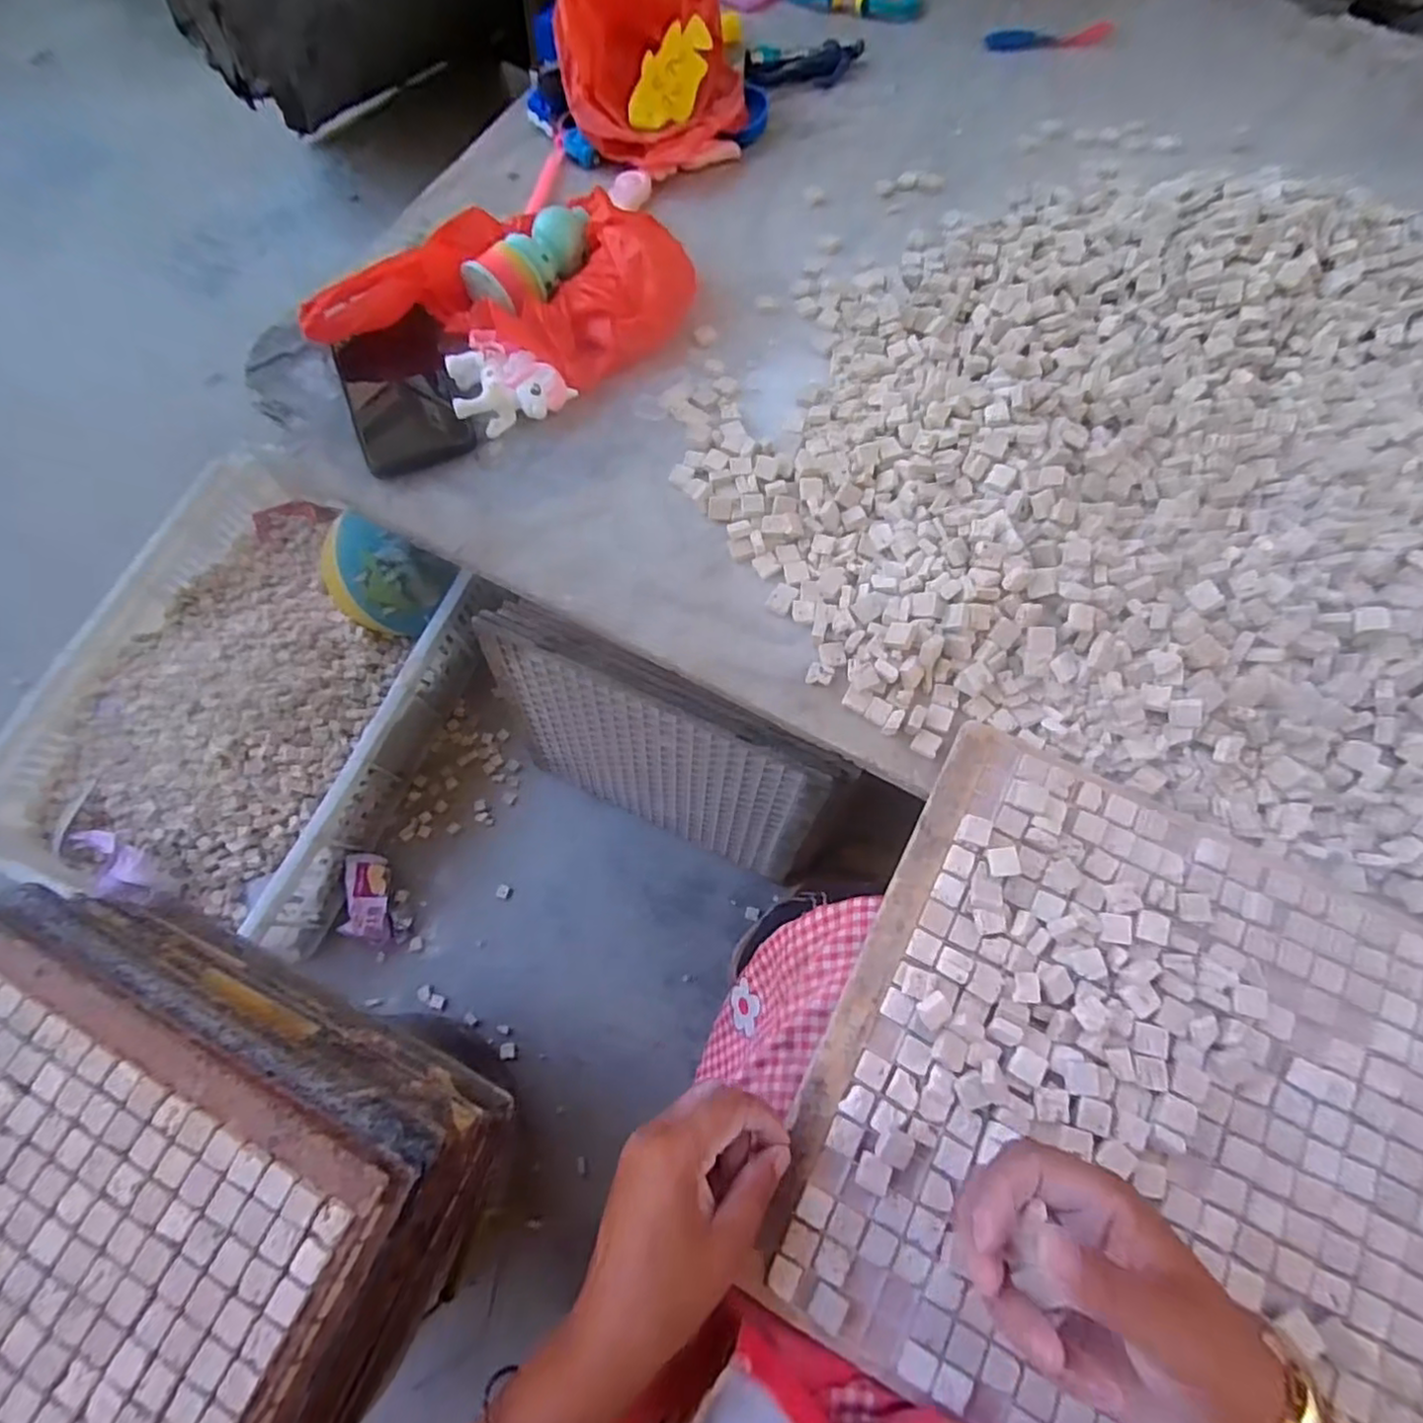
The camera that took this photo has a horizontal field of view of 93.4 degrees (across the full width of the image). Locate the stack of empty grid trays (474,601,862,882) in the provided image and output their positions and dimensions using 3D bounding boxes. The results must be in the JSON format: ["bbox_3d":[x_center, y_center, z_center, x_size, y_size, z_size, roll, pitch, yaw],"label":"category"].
[{"bbox_3d":[-0.065,0.054,0.731,0.389,0.352,0.076,26,71,13],"label":"stack of empty grid trays"}]

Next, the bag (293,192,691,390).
[{"bbox_3d":[-0.153,-0.320,0.517,0.270,0.062,0.143,6,68,5],"label":"bag"}]

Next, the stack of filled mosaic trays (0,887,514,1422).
[{"bbox_3d":[-0.353,0.323,0.366,0.315,0.141,0.342,22,72,9],"label":"stack of filled mosaic trays"}]

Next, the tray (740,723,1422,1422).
[{"bbox_3d":[0.235,0.213,0.332,0.344,0.031,0.309,26,71,13],"label":"tray"}]

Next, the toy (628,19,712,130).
[{"bbox_3d":[-0.036,-0.567,0.600,0.006,0.055,0.095,48,118,46],"label":"toy"}]

